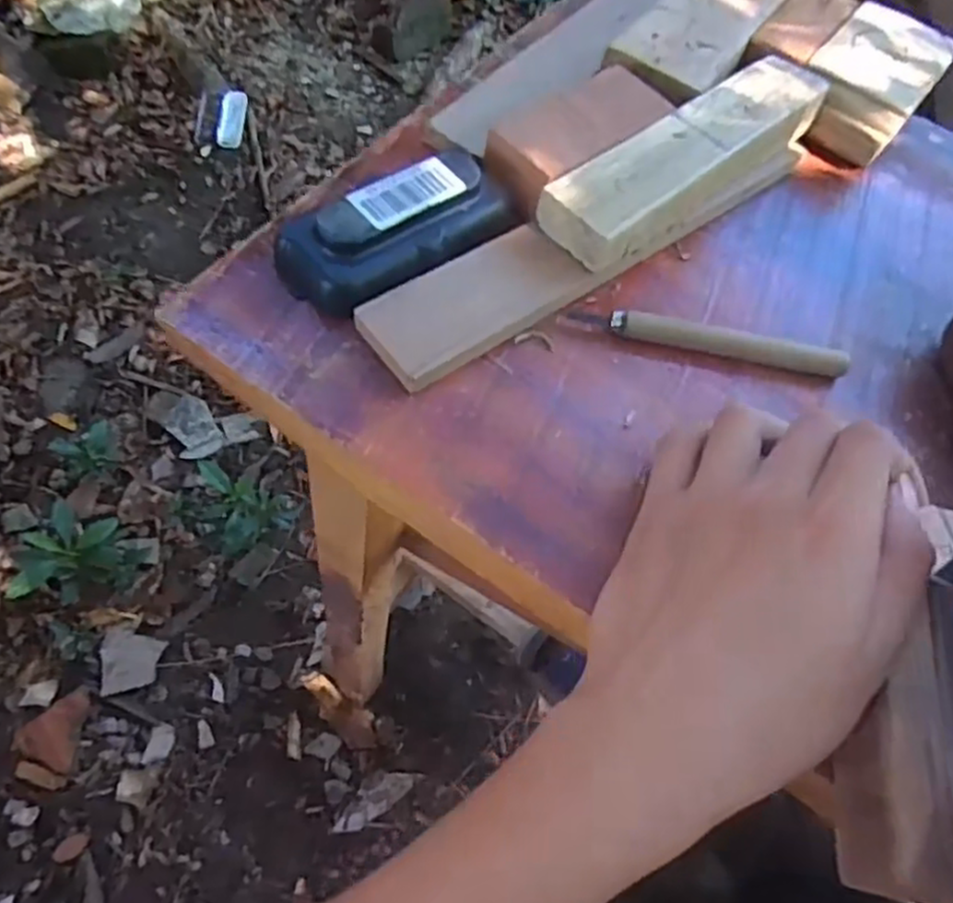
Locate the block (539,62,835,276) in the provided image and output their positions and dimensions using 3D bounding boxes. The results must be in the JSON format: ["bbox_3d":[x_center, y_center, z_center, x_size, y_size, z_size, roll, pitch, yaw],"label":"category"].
[{"bbox_3d":[0.106,-0.146,0.354,0.175,0.022,0.039,-39,71,-21],"label":"block"}]

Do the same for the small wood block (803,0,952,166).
[{"bbox_3d":[0.223,-0.210,0.411,0.060,0.034,0.104,35,65,14],"label":"small wood block"}]

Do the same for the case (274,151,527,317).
[{"bbox_3d":[-0.032,-0.101,0.324,0.109,0.025,0.044,-35,69,-20],"label":"case"}]

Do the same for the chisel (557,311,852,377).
[{"bbox_3d":[0.103,-0.051,0.324,0.127,0.015,0.010,9,62,1],"label":"chisel"}]

